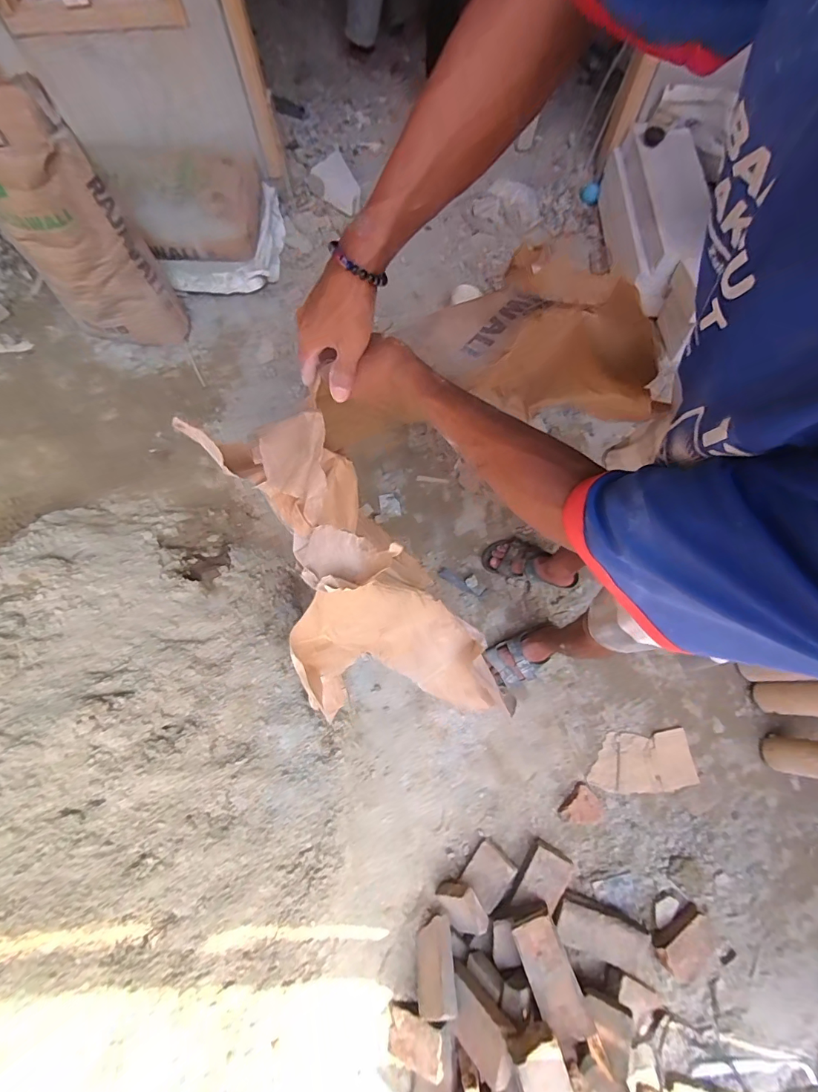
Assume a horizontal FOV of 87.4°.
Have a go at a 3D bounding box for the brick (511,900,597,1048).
[{"bbox_3d":[0.310,0.935,0.932,0.099,0.062,0.221,-20,62,-6],"label":"brick"}]

